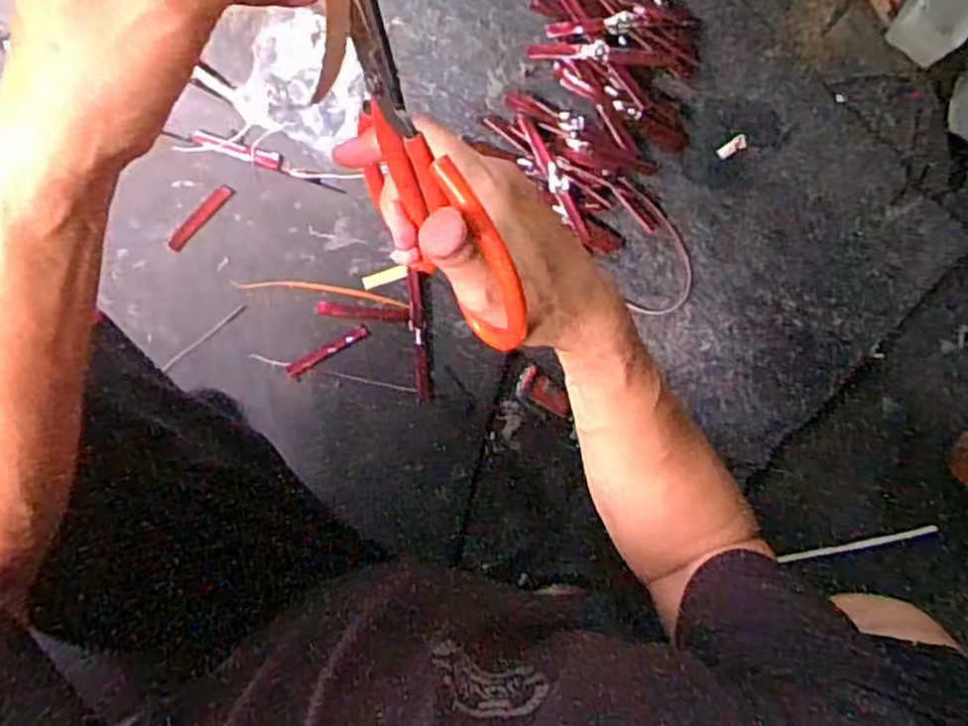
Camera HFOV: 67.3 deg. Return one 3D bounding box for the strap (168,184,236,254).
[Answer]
[{"bbox_3d":[-0.281,-0.145,0.720,0.016,0.005,0.083,43,90,-4],"label":"strap"}]

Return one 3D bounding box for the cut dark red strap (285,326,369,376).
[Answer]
[{"bbox_3d":[-0.162,-0.013,0.756,0.092,0.004,0.014,-30,94,-1],"label":"cut dark red strap"}]

